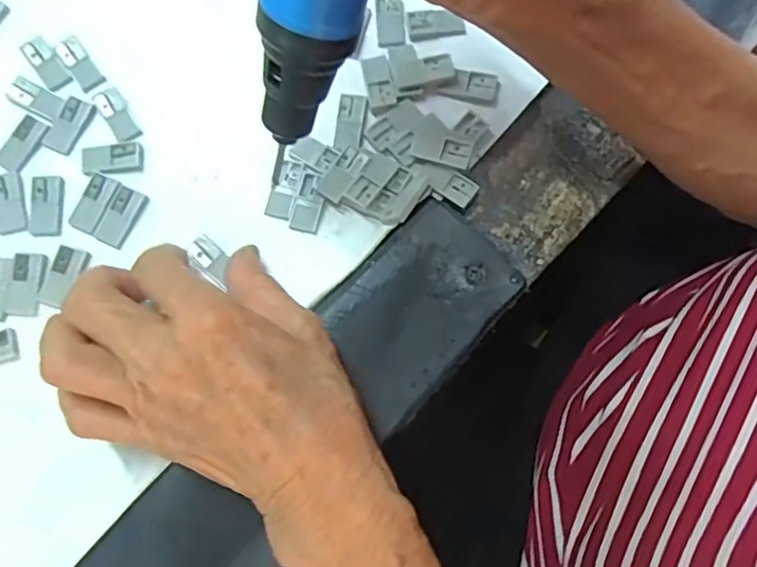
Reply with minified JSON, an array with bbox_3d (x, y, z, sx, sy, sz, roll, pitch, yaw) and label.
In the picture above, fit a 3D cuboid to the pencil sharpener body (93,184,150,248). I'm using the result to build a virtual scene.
[{"bbox_3d":[-0.118,-0.031,0.283,0.015,0.004,0.028,22,76,6],"label":"pencil sharpener body"}]

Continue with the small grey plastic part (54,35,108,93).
[{"bbox_3d":[-0.147,-0.108,0.304,0.013,0.004,0.032,-38,78,-10],"label":"small grey plastic part"}]

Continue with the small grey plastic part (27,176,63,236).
[{"bbox_3d":[-0.154,-0.036,0.284,0.015,0.004,0.030,-6,75,-2],"label":"small grey plastic part"}]

